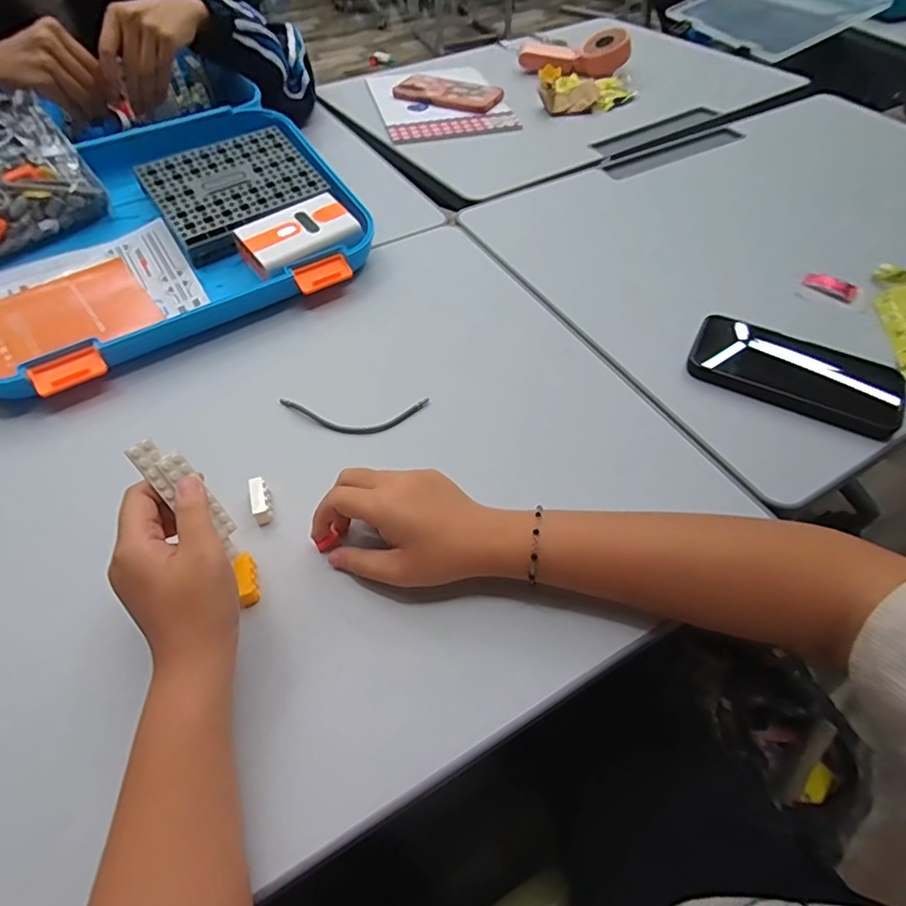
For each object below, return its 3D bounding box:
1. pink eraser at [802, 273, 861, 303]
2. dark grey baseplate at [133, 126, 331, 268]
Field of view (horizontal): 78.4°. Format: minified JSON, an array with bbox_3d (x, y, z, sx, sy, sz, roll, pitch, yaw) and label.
[{"bbox_3d":[0.404,-0.178,0.593,0.022,0.018,0.054,-38,60,-25],"label":"pink eraser"},{"bbox_3d":[-0.241,-0.292,0.623,0.168,0.037,0.139,-31,70,-20],"label":"dark grey baseplate"}]

